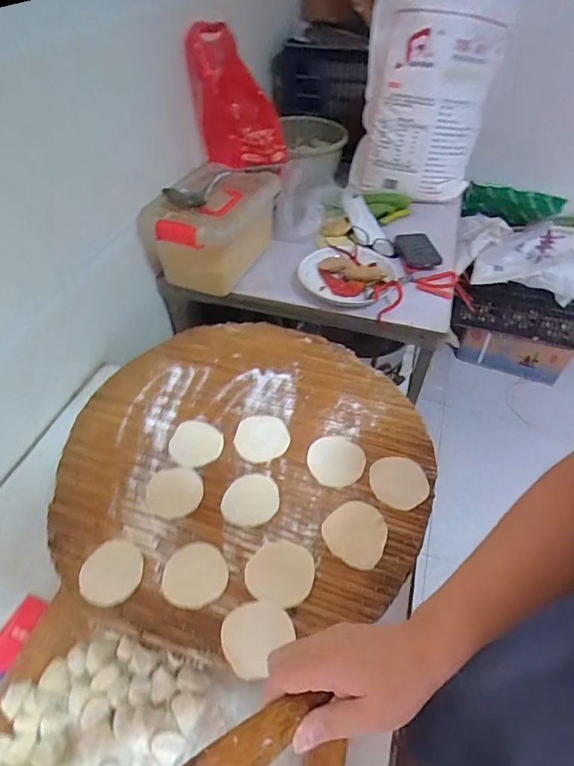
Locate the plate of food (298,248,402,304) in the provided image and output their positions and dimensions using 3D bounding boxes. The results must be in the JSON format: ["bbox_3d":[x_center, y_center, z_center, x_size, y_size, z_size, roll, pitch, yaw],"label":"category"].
[{"bbox_3d":[0.125,-0.222,0.915,0.198,0.054,0.180,0,49,0],"label":"plate of food"}]

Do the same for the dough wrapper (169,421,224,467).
[{"bbox_3d":[-0.116,0.078,0.565,0.063,0.005,0.064,4,50,-5],"label":"dough wrapper"}]

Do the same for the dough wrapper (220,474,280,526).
[{"bbox_3d":[-0.042,0.134,0.513,0.064,0.004,0.061,0,52,-5],"label":"dough wrapper"}]

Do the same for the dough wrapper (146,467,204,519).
[{"bbox_3d":[-0.132,0.128,0.521,0.064,0.004,0.063,-1,47,1],"label":"dough wrapper"}]

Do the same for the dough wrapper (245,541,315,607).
[{"bbox_3d":[-0.007,0.195,0.459,0.067,0.004,0.062,10,48,11],"label":"dough wrapper"}]

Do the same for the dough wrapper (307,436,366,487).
[{"bbox_3d":[0.062,0.095,0.549,0.070,0.006,0.066,-1,47,1],"label":"dough wrapper"}]

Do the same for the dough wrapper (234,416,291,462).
[{"bbox_3d":[-0.033,0.070,0.576,0.068,0.004,0.070,-1,47,1],"label":"dough wrapper"}]

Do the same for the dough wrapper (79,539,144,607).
[{"bbox_3d":[-0.182,0.195,0.458,0.060,0.006,0.066,-7,47,-5],"label":"dough wrapper"}]

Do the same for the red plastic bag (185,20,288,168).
[{"bbox_3d":[-0.108,-0.653,0.998,0.190,0.251,0.219,-5,49,-4],"label":"red plastic bag"}]

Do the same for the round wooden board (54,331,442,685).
[{"bbox_3d":[-0.054,0.086,0.562,0.442,0.014,0.434,-1,47,1],"label":"round wooden board"}]

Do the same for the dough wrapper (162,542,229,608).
[{"bbox_3d":[-0.094,0.197,0.456,0.063,0.005,0.063,-1,47,1],"label":"dough wrapper"}]

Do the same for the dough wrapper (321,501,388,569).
[{"bbox_3d":[0.077,0.163,0.487,0.065,0.005,0.069,4,51,-5],"label":"dough wrapper"}]

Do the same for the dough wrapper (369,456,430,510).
[{"bbox_3d":[0.134,0.116,0.528,0.067,0.004,0.069,11,48,12],"label":"dough wrapper"}]

